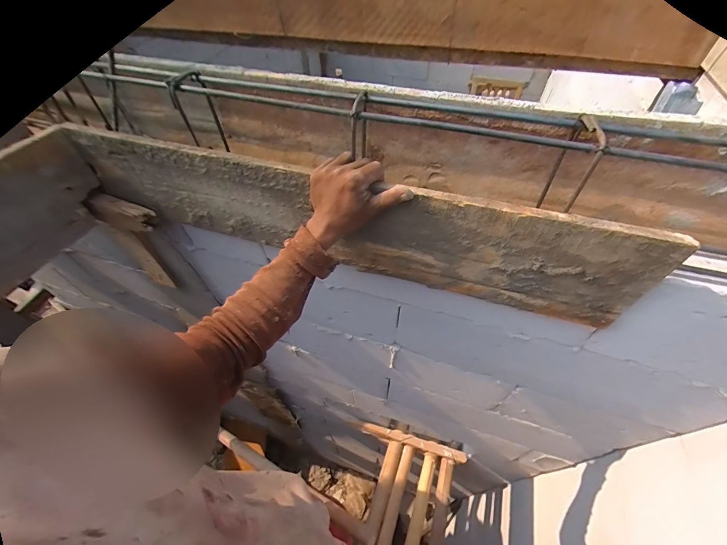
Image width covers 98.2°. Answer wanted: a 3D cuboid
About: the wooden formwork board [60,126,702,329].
[{"bbox_3d":[-0.062,-0.078,0.487,0.860,0.177,0.018,15,53,12],"label":"wooden formwork board"}]

